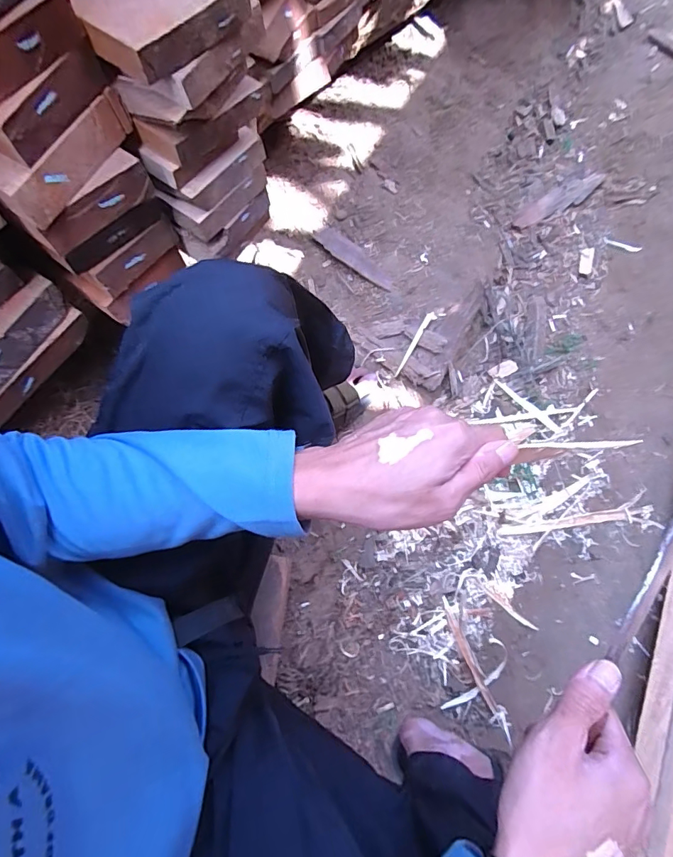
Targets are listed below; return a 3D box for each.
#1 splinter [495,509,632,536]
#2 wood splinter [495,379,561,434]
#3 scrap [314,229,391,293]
[{"bbox_3d":[0.395,0.167,0.796,0.210,0.008,0.019,-13,76,18],"label":"splinter"},{"bbox_3d":[0.379,-0.046,0.897,0.155,0.008,0.015,43,80,10],"label":"wood splinter"},{"bbox_3d":[0.039,-0.345,0.908,0.180,0.007,0.057,34,63,-2],"label":"scrap"}]

